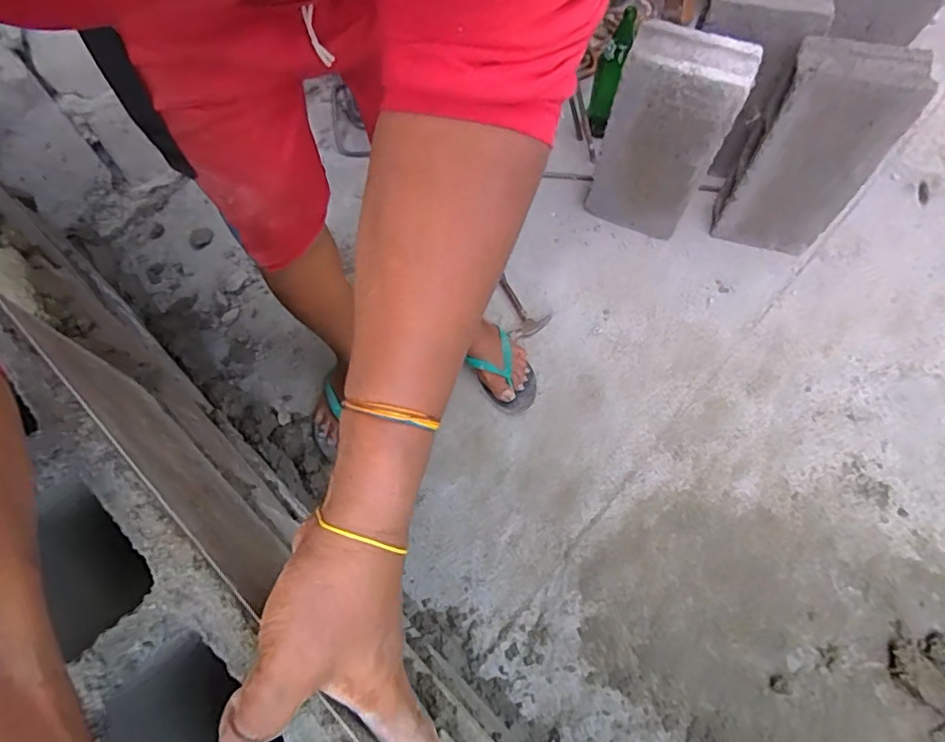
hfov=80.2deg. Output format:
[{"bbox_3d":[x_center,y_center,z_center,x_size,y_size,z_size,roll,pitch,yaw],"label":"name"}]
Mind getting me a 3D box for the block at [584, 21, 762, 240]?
[{"bbox_3d":[0.353,-0.414,1.067,0.193,0.401,0.100,22,68,9],"label":"block"}]

